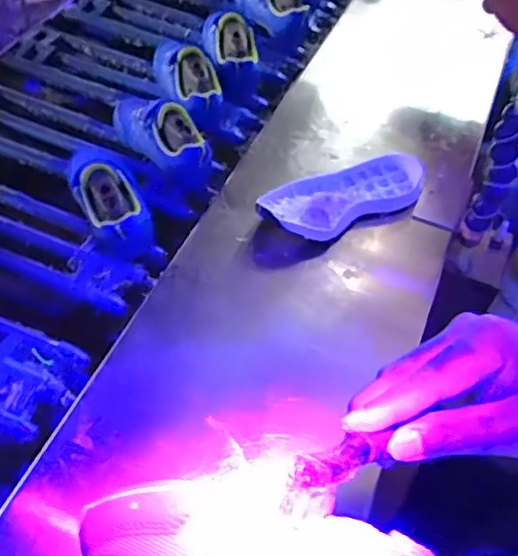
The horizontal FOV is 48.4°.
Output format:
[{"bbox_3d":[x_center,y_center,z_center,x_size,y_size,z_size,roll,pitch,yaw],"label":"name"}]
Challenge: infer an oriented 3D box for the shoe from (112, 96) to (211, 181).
[{"bbox_3d":[-0.108,-0.165,0.655,0.066,0.079,0.142,-30,63,-25],"label":"shoe"}]

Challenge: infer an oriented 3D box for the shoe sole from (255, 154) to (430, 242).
[{"bbox_3d":[0.088,-0.085,0.591,0.167,0.030,0.071,-24,61,-22],"label":"shoe sole"}]

